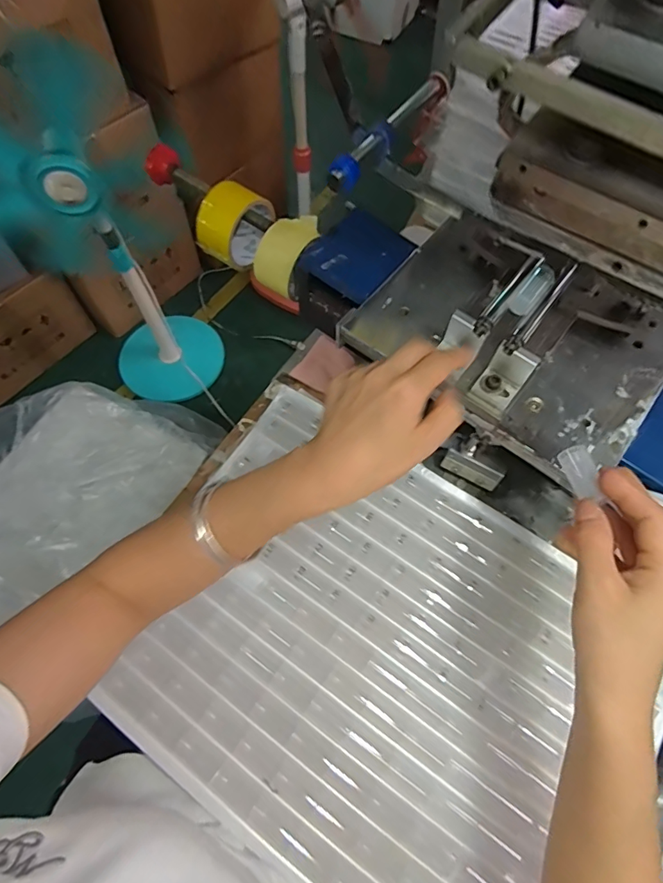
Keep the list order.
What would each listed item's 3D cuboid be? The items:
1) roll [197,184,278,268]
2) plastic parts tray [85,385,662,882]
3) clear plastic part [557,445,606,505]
[{"bbox_3d":[-0.118,-0.266,0.589,0.050,0.105,0.092,36,70,15],"label":"roll"},{"bbox_3d":[0.043,0.188,0.413,0.440,0.019,0.335,31,68,13],"label":"plastic parts tray"},{"bbox_3d":[0.162,0.022,0.305,0.015,0.013,0.039,-10,62,-5],"label":"clear plastic part"}]

